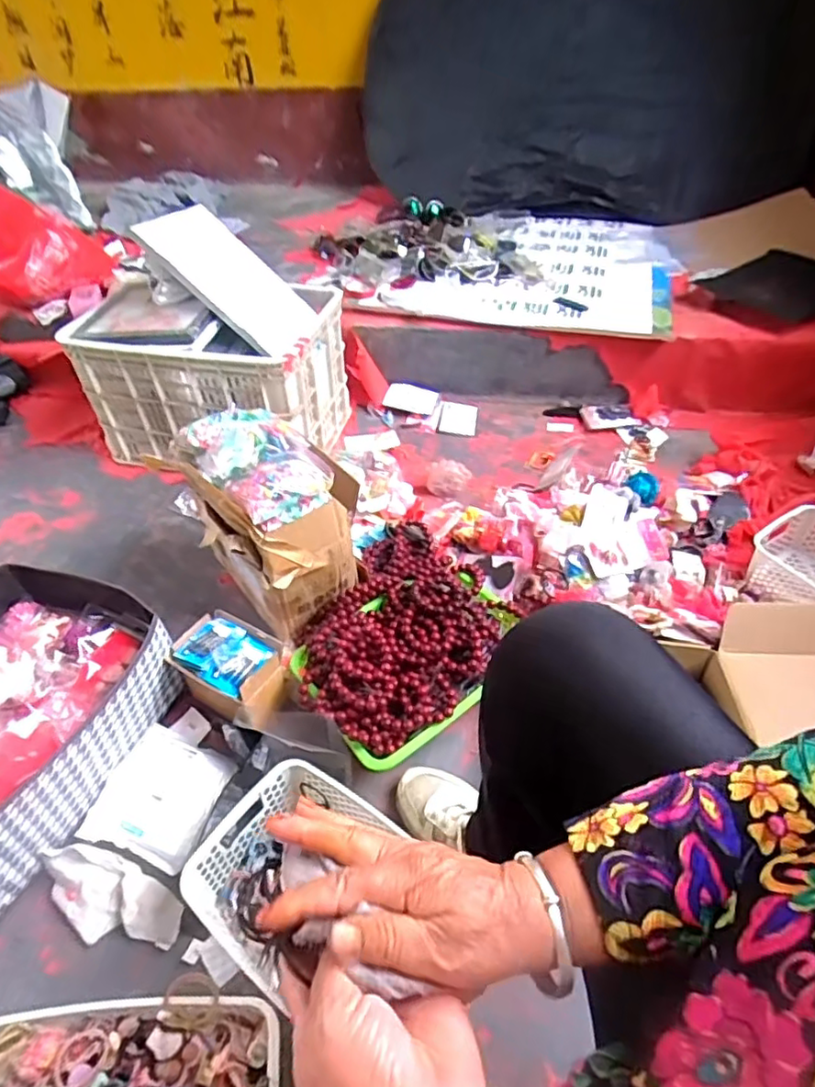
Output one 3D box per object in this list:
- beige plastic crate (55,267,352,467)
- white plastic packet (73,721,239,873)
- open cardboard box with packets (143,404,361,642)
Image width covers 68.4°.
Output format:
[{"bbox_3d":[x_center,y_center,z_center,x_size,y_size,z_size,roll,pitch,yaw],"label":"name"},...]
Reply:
[{"bbox_3d":[-0.420,-0.383,1.377,0.502,0.327,0.360,9,45,10],"label":"beige plastic crate"},{"bbox_3d":[-0.320,0.329,0.792,0.152,0.027,0.156,12,46,13],"label":"white plastic packet"},{"bbox_3d":[-0.228,-0.044,0.967,0.273,0.288,0.195,32,54,29],"label":"open cardboard box with packets"}]

